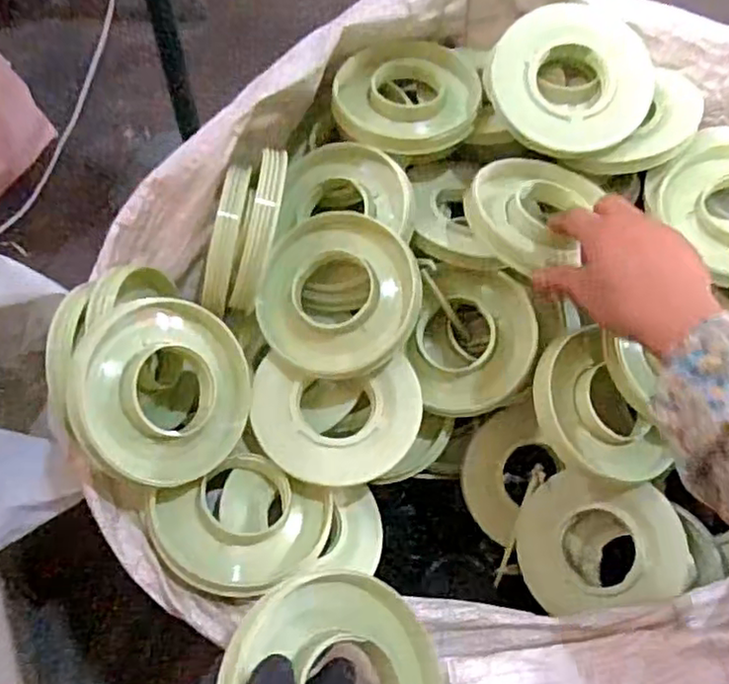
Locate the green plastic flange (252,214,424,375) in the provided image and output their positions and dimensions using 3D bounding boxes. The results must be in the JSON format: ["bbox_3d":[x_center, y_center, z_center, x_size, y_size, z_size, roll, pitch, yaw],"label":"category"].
[{"bbox_3d":[-0.018,-0.036,0.511,0.121,0.022,0.125,0,90,2],"label":"green plastic flange"}]

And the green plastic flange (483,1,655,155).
[{"bbox_3d":[0.173,-0.219,0.548,0.126,0.024,0.129,0,85,1],"label":"green plastic flange"}]

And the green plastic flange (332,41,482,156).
[{"bbox_3d":[0.037,-0.213,0.574,0.132,0.038,0.109,-1,58,-4],"label":"green plastic flange"}]

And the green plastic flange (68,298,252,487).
[{"bbox_3d":[-0.139,0.034,0.460,0.125,0.018,0.126,11,74,-41],"label":"green plastic flange"}]

